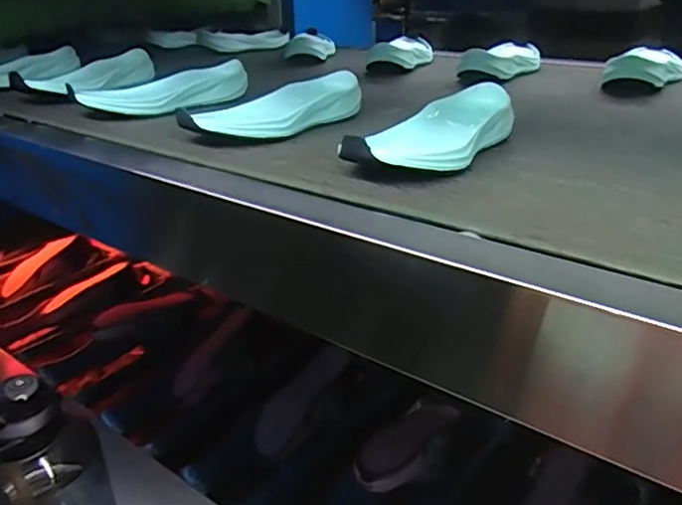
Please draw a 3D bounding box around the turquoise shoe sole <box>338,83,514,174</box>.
[{"bbox_3d":[0.090,-0.108,0.527,0.076,0.043,0.216,17,33,32],"label":"turquoise shoe sole"}]

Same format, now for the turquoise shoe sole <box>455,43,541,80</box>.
[{"bbox_3d":[0.257,-0.302,0.904,0.076,0.043,0.216,16,32,31],"label":"turquoise shoe sole"}]

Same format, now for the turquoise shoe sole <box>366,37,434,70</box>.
[{"bbox_3d":[0.111,-0.340,0.993,0.087,0.048,0.230,9,29,19],"label":"turquoise shoe sole"}]

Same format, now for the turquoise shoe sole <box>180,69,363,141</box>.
[{"bbox_3d":[-0.064,-0.155,0.624,0.214,0.046,0.060,-19,32,-30],"label":"turquoise shoe sole"}]

